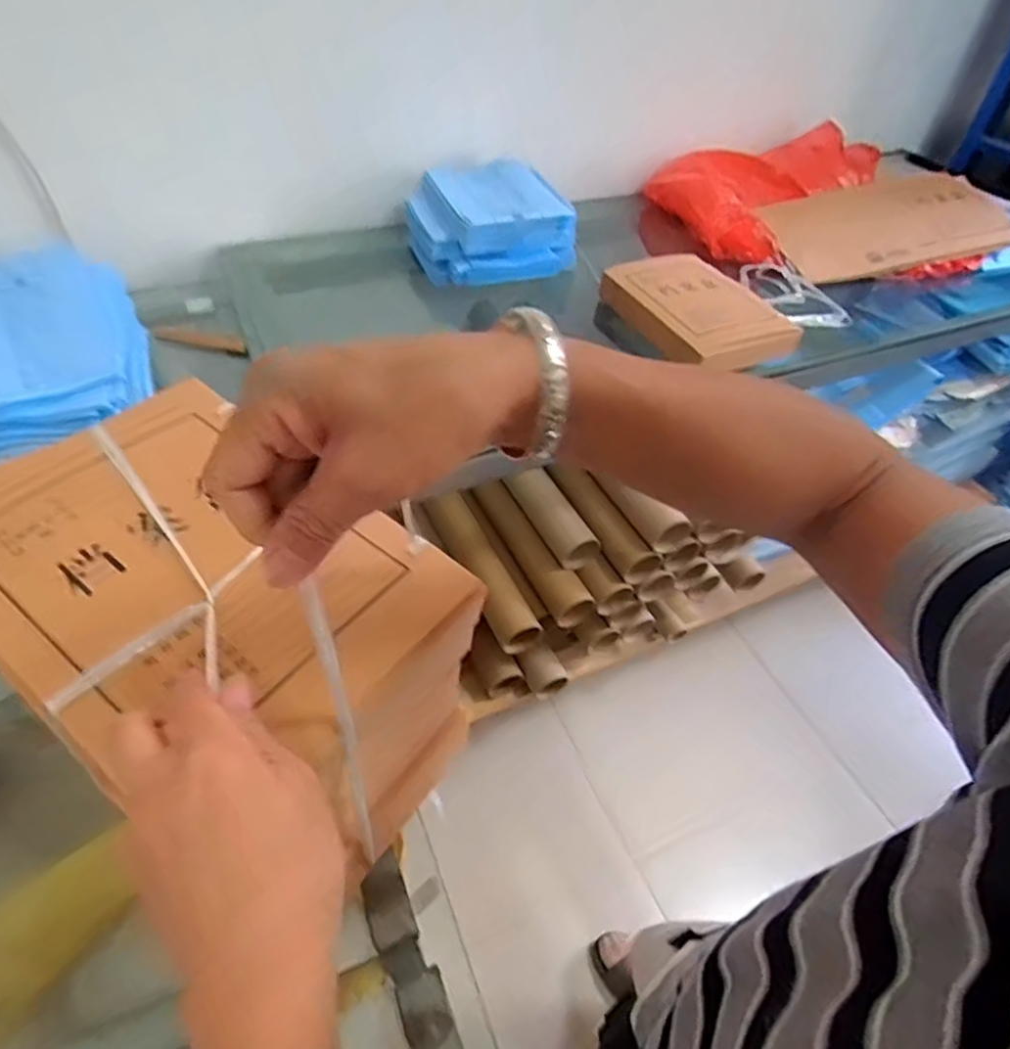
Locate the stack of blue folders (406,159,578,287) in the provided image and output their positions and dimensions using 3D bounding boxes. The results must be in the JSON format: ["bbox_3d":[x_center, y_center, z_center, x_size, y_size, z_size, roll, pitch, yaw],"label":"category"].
[{"bbox_3d":[-0.034,-0.646,1.296,0.312,0.119,0.350,-11,49,-14],"label":"stack of blue folders"}]

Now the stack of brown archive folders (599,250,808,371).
[{"bbox_3d":[0.355,-0.392,1.127,0.216,0.067,0.315,-20,52,-20],"label":"stack of brown archive folders"}]

